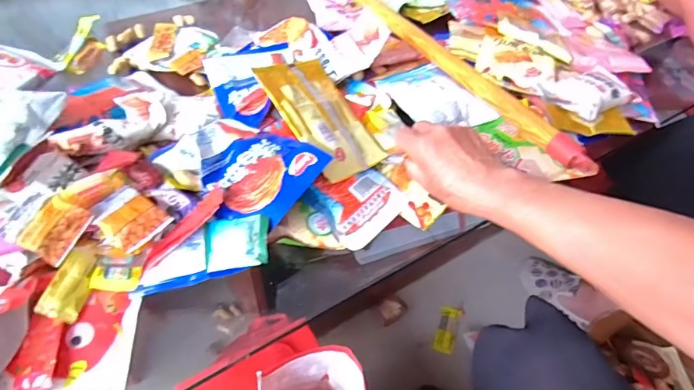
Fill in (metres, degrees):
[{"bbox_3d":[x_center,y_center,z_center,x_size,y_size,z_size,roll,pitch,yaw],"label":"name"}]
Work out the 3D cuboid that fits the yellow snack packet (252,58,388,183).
[{"bbox_3d":[-0.027,-0.090,0.504,0.103,0.014,0.153,-26,78,-47],"label":"yellow snack packet"}]

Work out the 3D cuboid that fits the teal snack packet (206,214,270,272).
[{"bbox_3d":[-0.100,0.043,0.402,0.058,0.010,0.047,-4,69,2],"label":"teal snack packet"}]

